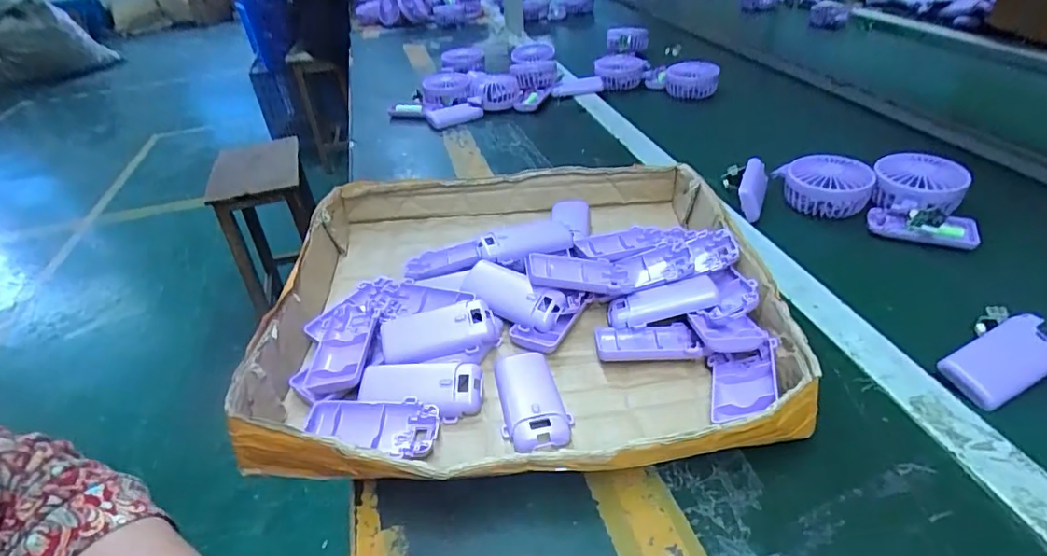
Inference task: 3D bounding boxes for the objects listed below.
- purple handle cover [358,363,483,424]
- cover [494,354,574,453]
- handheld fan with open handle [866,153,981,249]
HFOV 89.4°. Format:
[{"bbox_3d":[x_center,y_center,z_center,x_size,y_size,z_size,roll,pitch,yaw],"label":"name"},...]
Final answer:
[{"bbox_3d":[-0.079,0.084,0.404,0.094,0.021,0.040,2,38,5],"label":"purple handle cover"},{"bbox_3d":[0.005,0.090,0.394,0.045,0.021,0.094,-10,38,-9],"label":"cover"},{"bbox_3d":[0.425,-0.085,0.560,0.096,0.051,0.111,17,42,24],"label":"handheld fan with open handle"}]

